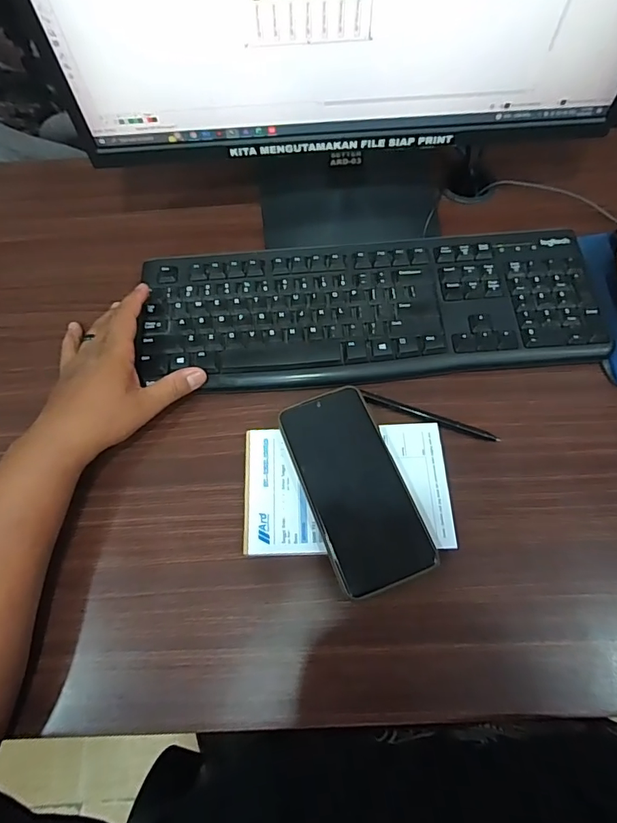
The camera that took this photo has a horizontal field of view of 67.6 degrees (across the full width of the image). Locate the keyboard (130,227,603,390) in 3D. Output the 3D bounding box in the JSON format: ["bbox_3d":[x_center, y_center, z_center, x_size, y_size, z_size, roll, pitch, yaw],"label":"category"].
[{"bbox_3d":[0.057,-0.100,0.442,0.420,0.015,0.148,-4,73,1],"label":"keyboard"}]

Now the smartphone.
[{"bbox_3d":[0.037,0.059,0.375,0.078,0.006,0.162,-20,69,-9],"label":"smartphone"}]

